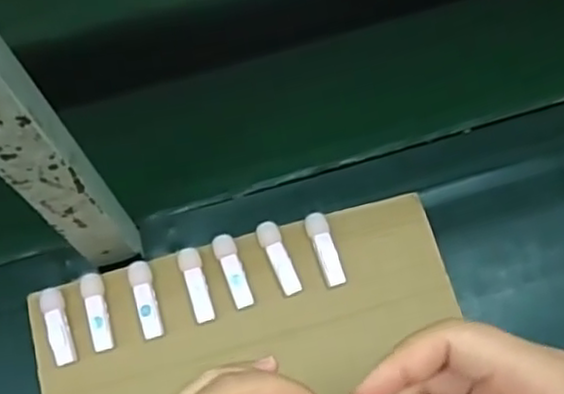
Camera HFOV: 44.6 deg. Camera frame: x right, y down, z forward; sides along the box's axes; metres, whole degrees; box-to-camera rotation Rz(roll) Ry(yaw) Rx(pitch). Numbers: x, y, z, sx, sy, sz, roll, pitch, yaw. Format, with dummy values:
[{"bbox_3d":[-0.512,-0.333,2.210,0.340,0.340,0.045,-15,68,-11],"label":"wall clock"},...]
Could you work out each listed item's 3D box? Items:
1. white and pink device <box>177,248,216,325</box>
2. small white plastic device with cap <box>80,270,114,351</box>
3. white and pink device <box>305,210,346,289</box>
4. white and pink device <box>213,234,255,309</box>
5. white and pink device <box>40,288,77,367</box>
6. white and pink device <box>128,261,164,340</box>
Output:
[{"bbox_3d":[-0.071,0.073,0.576,0.018,0.012,0.062,-15,67,-5],"label":"white and pink device"},{"bbox_3d":[-0.153,0.095,0.569,0.018,0.013,0.063,-15,67,-5],"label":"small white plastic device with cap"},{"bbox_3d":[0.037,0.044,0.587,0.019,0.011,0.063,-15,67,-5],"label":"white and pink device"},{"bbox_3d":[-0.041,0.062,0.580,0.018,0.009,0.063,-19,68,-7],"label":"white and pink device"},{"bbox_3d":[-0.184,0.106,0.565,0.019,0.010,0.063,-16,67,-6],"label":"white and pink device"},{"bbox_3d":[-0.113,0.085,0.571,0.018,0.010,0.065,-15,67,-5],"label":"white and pink device"}]

